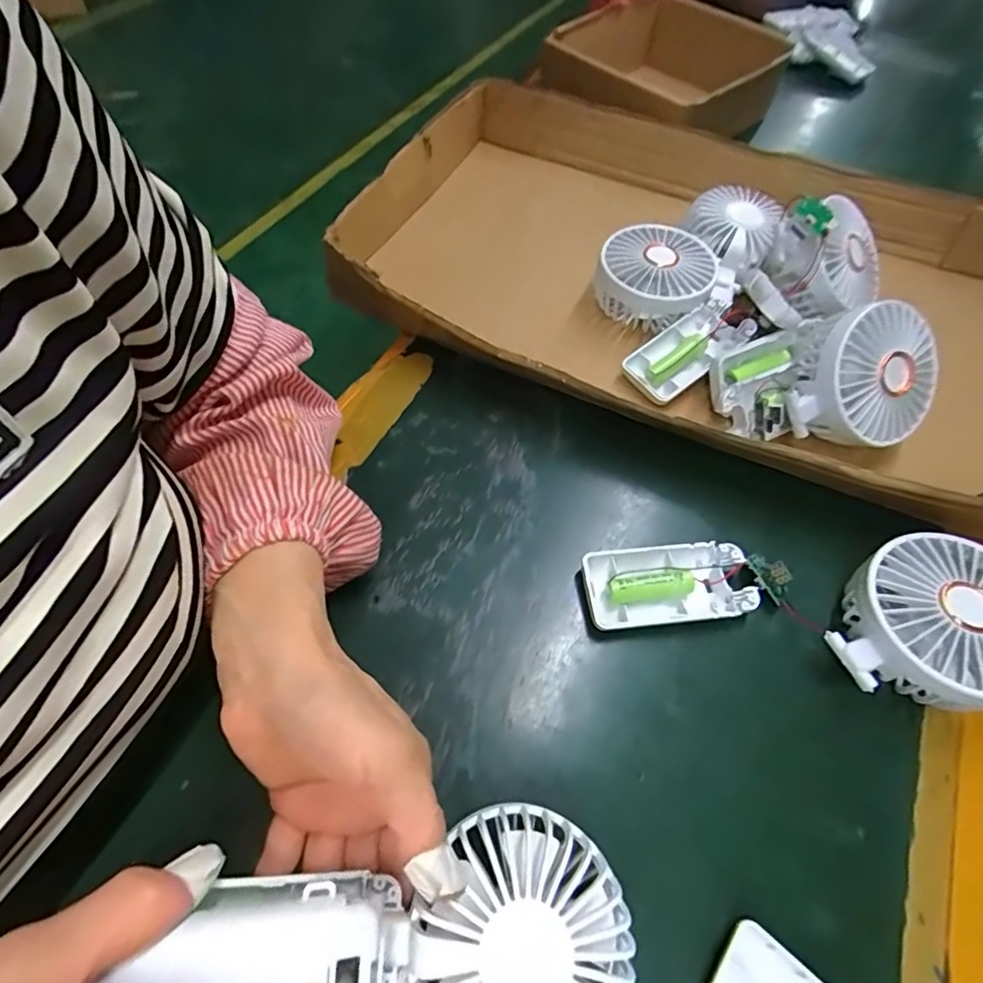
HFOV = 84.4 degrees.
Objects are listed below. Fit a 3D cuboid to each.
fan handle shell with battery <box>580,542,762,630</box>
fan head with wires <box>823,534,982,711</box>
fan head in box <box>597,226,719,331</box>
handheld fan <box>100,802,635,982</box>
[{"bbox_3d":[0.099,0.053,0.310,0.094,0.015,0.043,-5,58,-4],"label":"fan handle shell with battery"},{"bbox_3d":[0.228,0.072,0.285,0.100,0.046,0.082,-16,60,-11],"label":"fan head with wires"},{"bbox_3d":[0.124,-0.163,0.415,0.085,0.041,0.085,15,59,8],"label":"fan head in box"},{"bbox_3d":[-0.035,0.161,0.195,0.164,0.039,0.077,7,57,-13],"label":"handheld fan"}]

